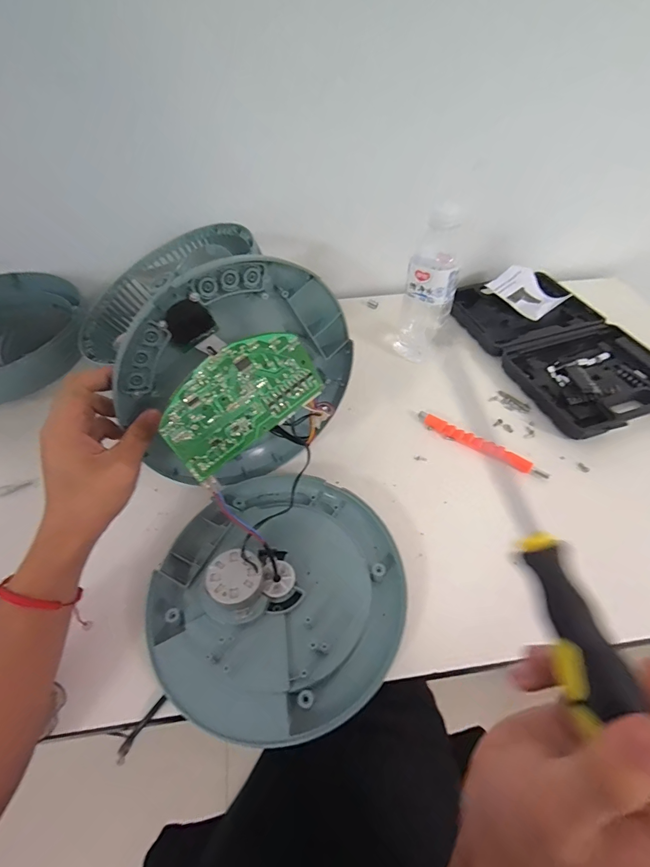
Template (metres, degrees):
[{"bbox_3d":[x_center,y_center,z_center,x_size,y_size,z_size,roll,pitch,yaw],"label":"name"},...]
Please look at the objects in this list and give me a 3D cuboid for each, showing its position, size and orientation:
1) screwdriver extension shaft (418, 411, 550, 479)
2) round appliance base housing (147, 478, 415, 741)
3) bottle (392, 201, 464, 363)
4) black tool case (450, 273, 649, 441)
[{"bbox_3d":[0.196,0.014,0.488,0.164,0.014,0.018,31,57,22],"label":"screwdriver extension shaft"},{"bbox_3d":[-0.043,0.139,0.366,0.229,0.056,0.235,0,51,0],"label":"round appliance base housing"},{"bbox_3d":[0.145,-0.198,0.536,0.065,0.216,0.057,14,52,11],"label":"bottle"},{"bbox_3d":[0.359,-0.136,0.595,0.223,0.035,0.340,-20,54,-16],"label":"black tool case"}]

